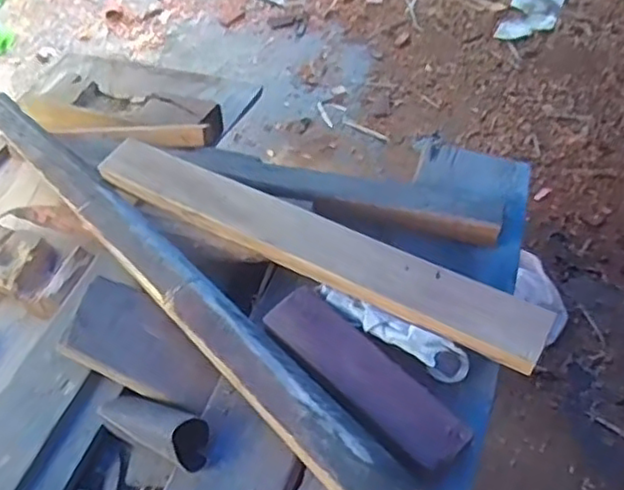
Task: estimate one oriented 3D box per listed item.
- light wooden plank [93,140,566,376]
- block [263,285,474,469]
[{"bbox_3d":[-0.012,-0.008,0.582,0.437,0.024,0.053,24,57,23],"label":"light wooden plank"},{"bbox_3d":[0.040,0.099,0.517,0.051,0.025,0.175,-39,58,-23],"label":"block"}]

